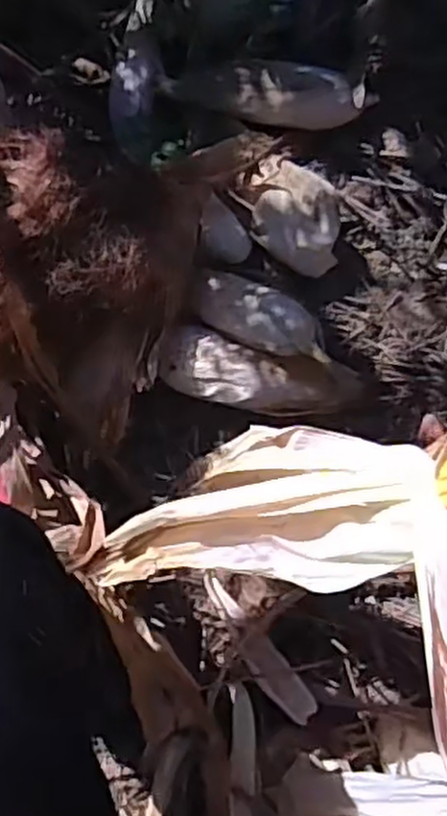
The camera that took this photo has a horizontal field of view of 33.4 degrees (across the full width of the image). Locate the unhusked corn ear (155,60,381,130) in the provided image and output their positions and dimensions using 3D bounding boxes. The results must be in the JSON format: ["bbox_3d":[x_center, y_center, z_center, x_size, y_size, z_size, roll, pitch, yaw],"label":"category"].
[{"bbox_3d":[0.050,-0.317,0.760,0.222,0.050,0.065,-3,84,-3],"label":"unhusked corn ear"}]

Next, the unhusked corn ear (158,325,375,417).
[{"bbox_3d":[0.038,-0.030,0.724,0.201,0.045,0.070,15,83,-1],"label":"unhusked corn ear"}]

